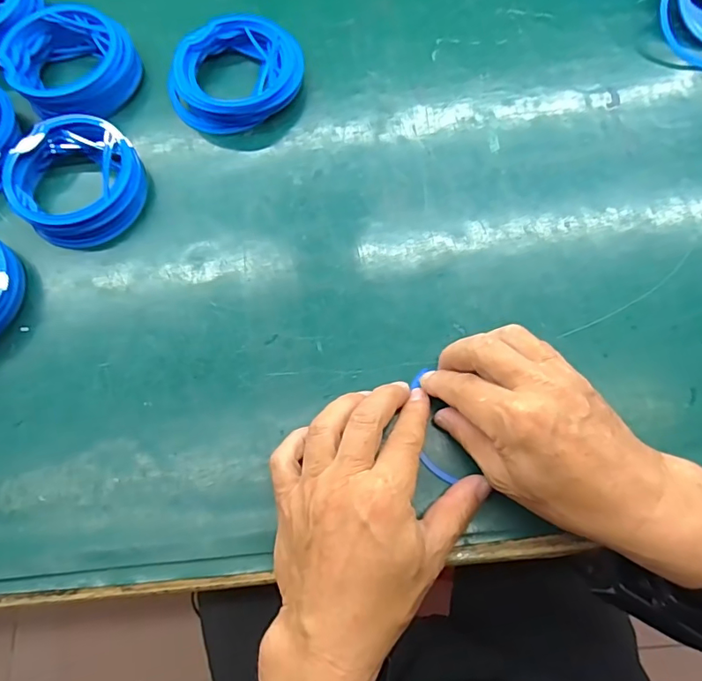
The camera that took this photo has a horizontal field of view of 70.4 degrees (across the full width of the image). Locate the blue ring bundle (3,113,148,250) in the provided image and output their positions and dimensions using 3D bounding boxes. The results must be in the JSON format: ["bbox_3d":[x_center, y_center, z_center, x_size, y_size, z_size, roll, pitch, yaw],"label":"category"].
[{"bbox_3d":[-0.214,-0.123,0.386,0.100,0.029,0.102,-1,72,2],"label":"blue ring bundle"}]

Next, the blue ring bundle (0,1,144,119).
[{"bbox_3d":[-0.235,-0.235,0.420,0.099,0.037,0.092,-1,72,2],"label":"blue ring bundle"}]

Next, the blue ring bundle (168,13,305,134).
[{"bbox_3d":[-0.097,-0.223,0.416,0.109,0.028,0.090,-33,74,-9],"label":"blue ring bundle"}]

